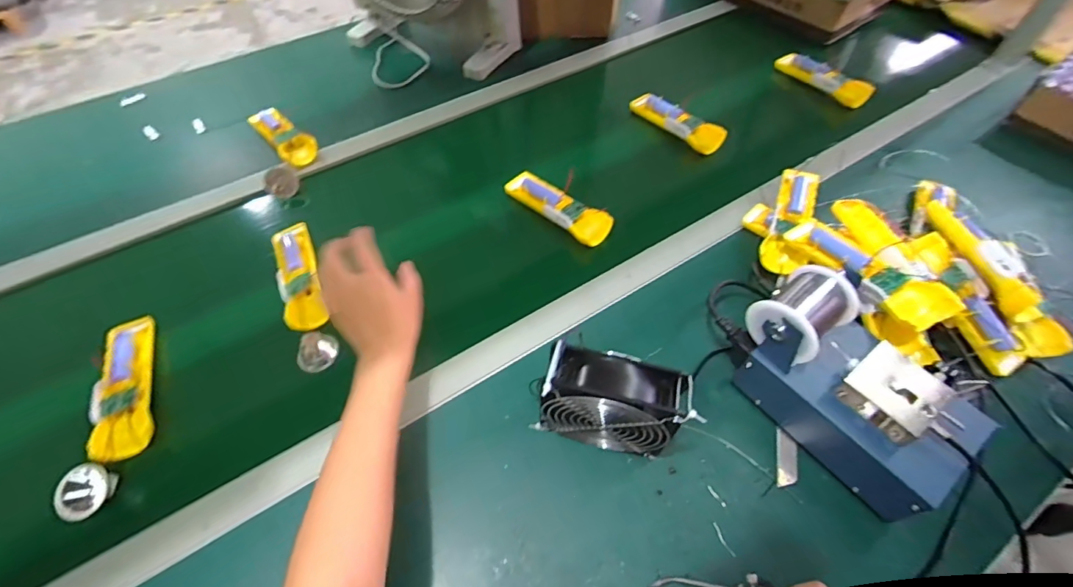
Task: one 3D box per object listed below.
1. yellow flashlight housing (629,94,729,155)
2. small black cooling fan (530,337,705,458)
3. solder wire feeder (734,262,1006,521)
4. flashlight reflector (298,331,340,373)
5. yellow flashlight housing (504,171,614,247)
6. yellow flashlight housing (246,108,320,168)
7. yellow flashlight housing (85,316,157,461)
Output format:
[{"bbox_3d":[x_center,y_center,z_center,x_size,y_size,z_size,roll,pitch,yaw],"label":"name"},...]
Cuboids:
[{"bbox_3d":[0.226,-0.284,0.764,0.050,0.030,0.168,-33,62,-20],"label":"yellow flashlight housing"},{"bbox_3d":[0.068,0.103,0.433,0.123,0.114,0.054,10,56,7],"label":"small black cooling fan"},{"bbox_3d":[0.296,0.083,0.434,0.106,0.127,0.203,-33,62,-20],"label":"solder wire feeder"},{"bbox_3d":[-0.252,0.067,0.536,0.035,0.028,0.044,18,58,12],"label":"flashlight reflector"},{"bbox_3d":[0.028,-0.124,0.653,0.167,0.021,0.051,36,63,22],"label":"yellow flashlight housing"},{"bbox_3d":[-0.393,-0.246,0.728,0.056,0.030,0.148,-36,63,-22],"label":"yellow flashlight housing"},{"bbox_3d":[-0.441,0.096,0.499,0.049,0.028,0.174,-21,58,-14],"label":"yellow flashlight housing"}]

